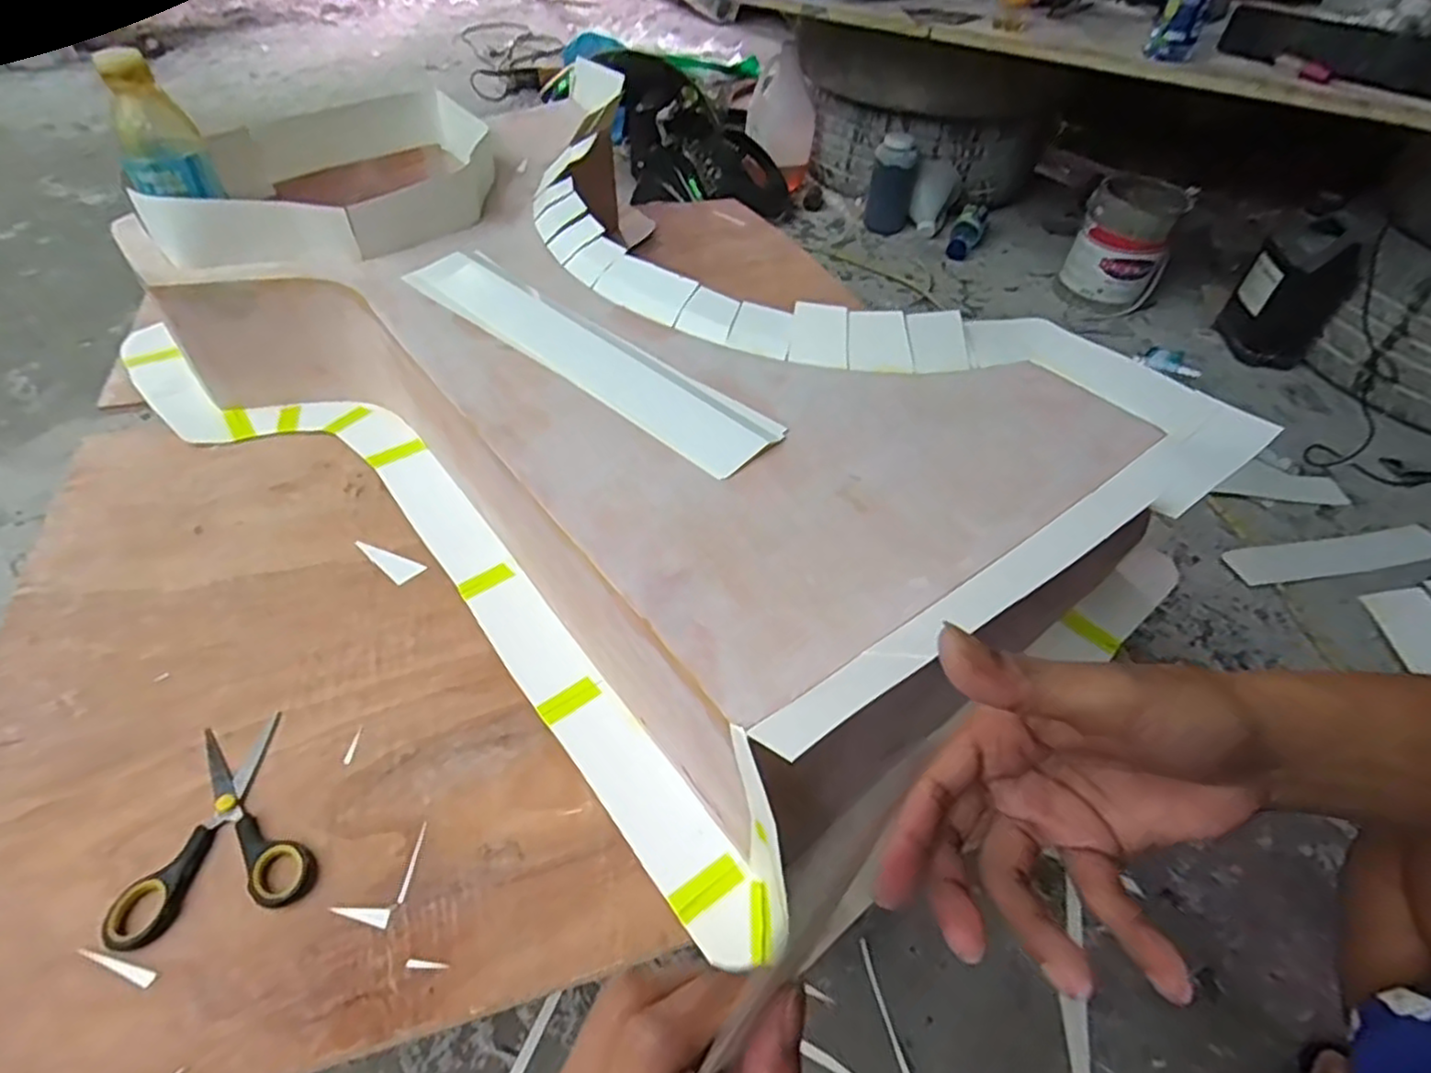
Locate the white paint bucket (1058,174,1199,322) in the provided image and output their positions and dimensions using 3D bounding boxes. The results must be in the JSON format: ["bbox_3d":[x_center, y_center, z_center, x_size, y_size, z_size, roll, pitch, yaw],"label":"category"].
[{"bbox_3d":[0.808,-0.579,1.377,0.176,0.214,0.169,27,51,20],"label":"white paint bucket"}]

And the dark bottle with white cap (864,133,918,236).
[{"bbox_3d":[0.395,-0.782,1.553,0.095,0.184,0.084,8,48,3],"label":"dark bottle with white cap"}]

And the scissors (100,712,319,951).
[{"bbox_3d":[-0.287,0.163,0.407,0.097,0.009,0.123,-12,50,-15],"label":"scissors"}]

